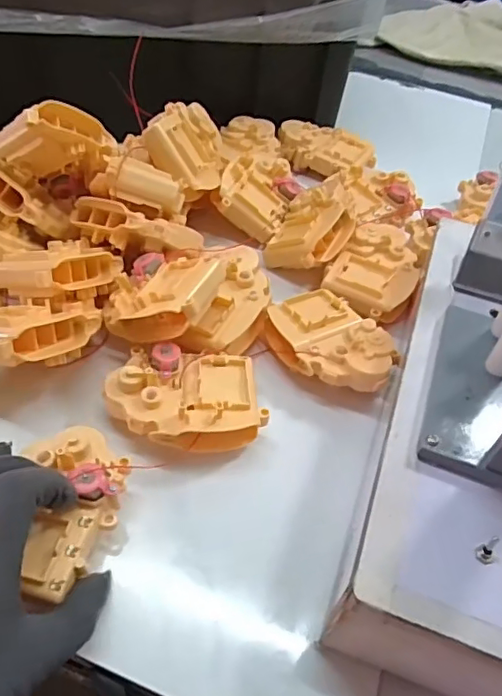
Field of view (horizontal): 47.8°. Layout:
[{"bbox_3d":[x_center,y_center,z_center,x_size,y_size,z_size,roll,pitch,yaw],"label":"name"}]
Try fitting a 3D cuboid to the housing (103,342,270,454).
[{"bbox_3d":[-0.042,0.035,0.371,0.103,0.038,0.073,6,48,-2],"label":"housing"}]

